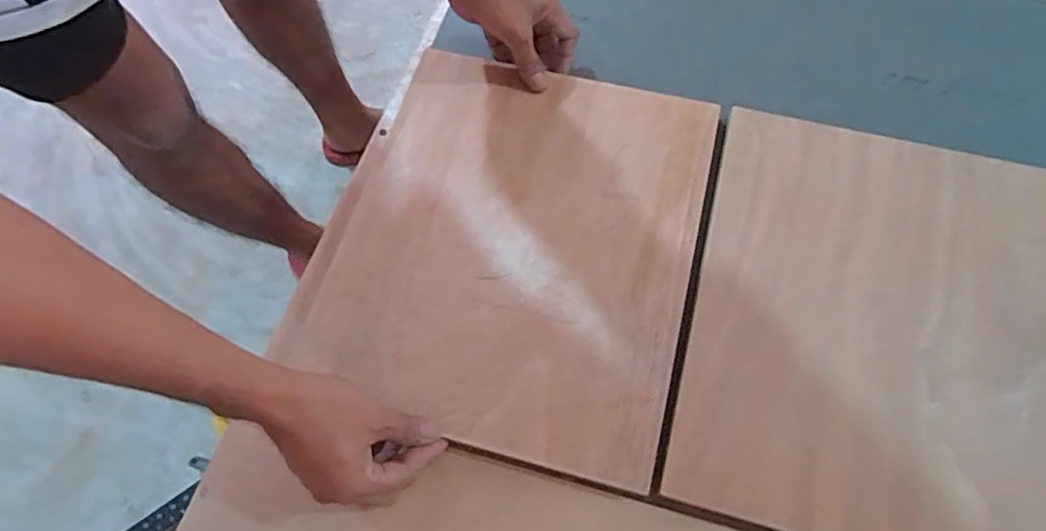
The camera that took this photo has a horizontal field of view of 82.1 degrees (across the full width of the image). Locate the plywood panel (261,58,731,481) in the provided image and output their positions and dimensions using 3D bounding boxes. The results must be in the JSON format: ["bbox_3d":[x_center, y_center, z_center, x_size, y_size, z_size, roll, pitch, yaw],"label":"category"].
[{"bbox_3d":[-0.012,-0.028,0.538,0.315,0.011,0.360,14,67,9],"label":"plywood panel"}]

